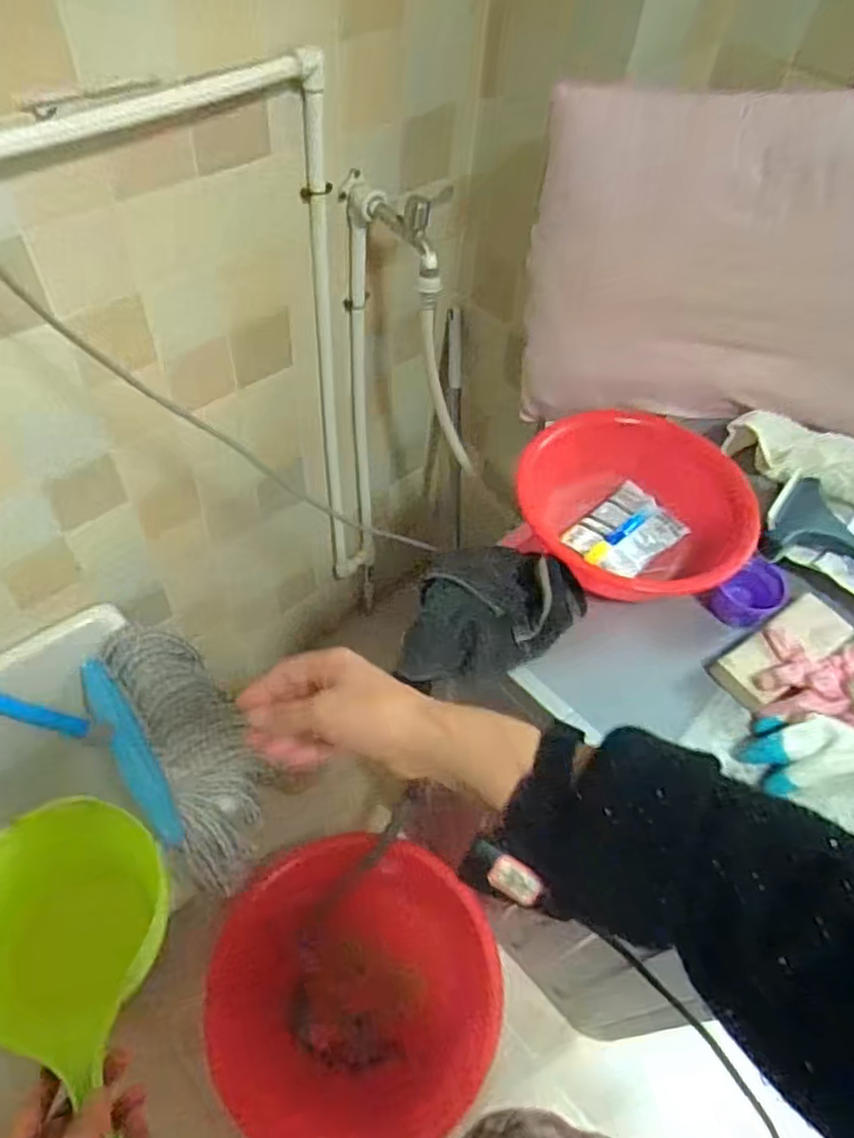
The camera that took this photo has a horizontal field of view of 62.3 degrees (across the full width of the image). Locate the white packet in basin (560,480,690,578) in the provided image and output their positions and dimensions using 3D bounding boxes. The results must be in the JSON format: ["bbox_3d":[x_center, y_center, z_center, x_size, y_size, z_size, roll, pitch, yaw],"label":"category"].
[{"bbox_3d":[0.224,-0.043,0.805,0.125,0.027,0.094,-31,62,-25],"label":"white packet in basin"}]

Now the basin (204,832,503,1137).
[{"bbox_3d":[-0.126,0.733,1.231,0.478,0.156,0.474,3,54,-4],"label":"basin"}]

